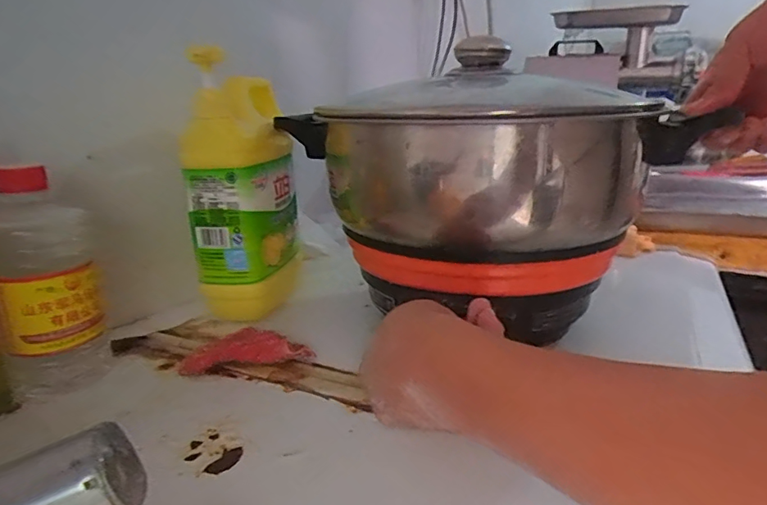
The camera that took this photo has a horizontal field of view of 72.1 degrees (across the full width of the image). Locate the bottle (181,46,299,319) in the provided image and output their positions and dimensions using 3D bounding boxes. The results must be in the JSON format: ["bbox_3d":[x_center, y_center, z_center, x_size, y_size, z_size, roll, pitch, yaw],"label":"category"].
[{"bbox_3d":[-0.132,-0.047,0.501,0.084,0.218,0.108,-3,19,-3],"label":"bottle"}]

